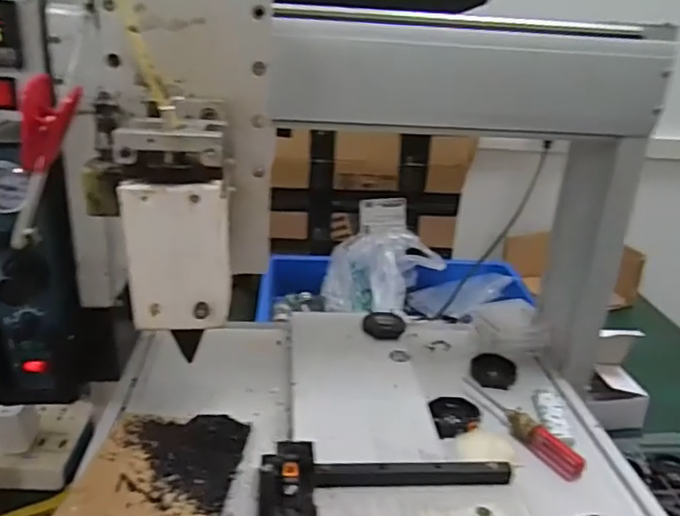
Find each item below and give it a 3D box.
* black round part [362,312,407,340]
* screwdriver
[{"bbox_3d":[0.048,0.071,0.651,0.043,0.012,0.043,4,23,-2],"label":"black round part"},{"bbox_3d":[0.159,0.145,0.539,0.022,0.016,0.140,-8,26,-27],"label":"screwdriver"}]

